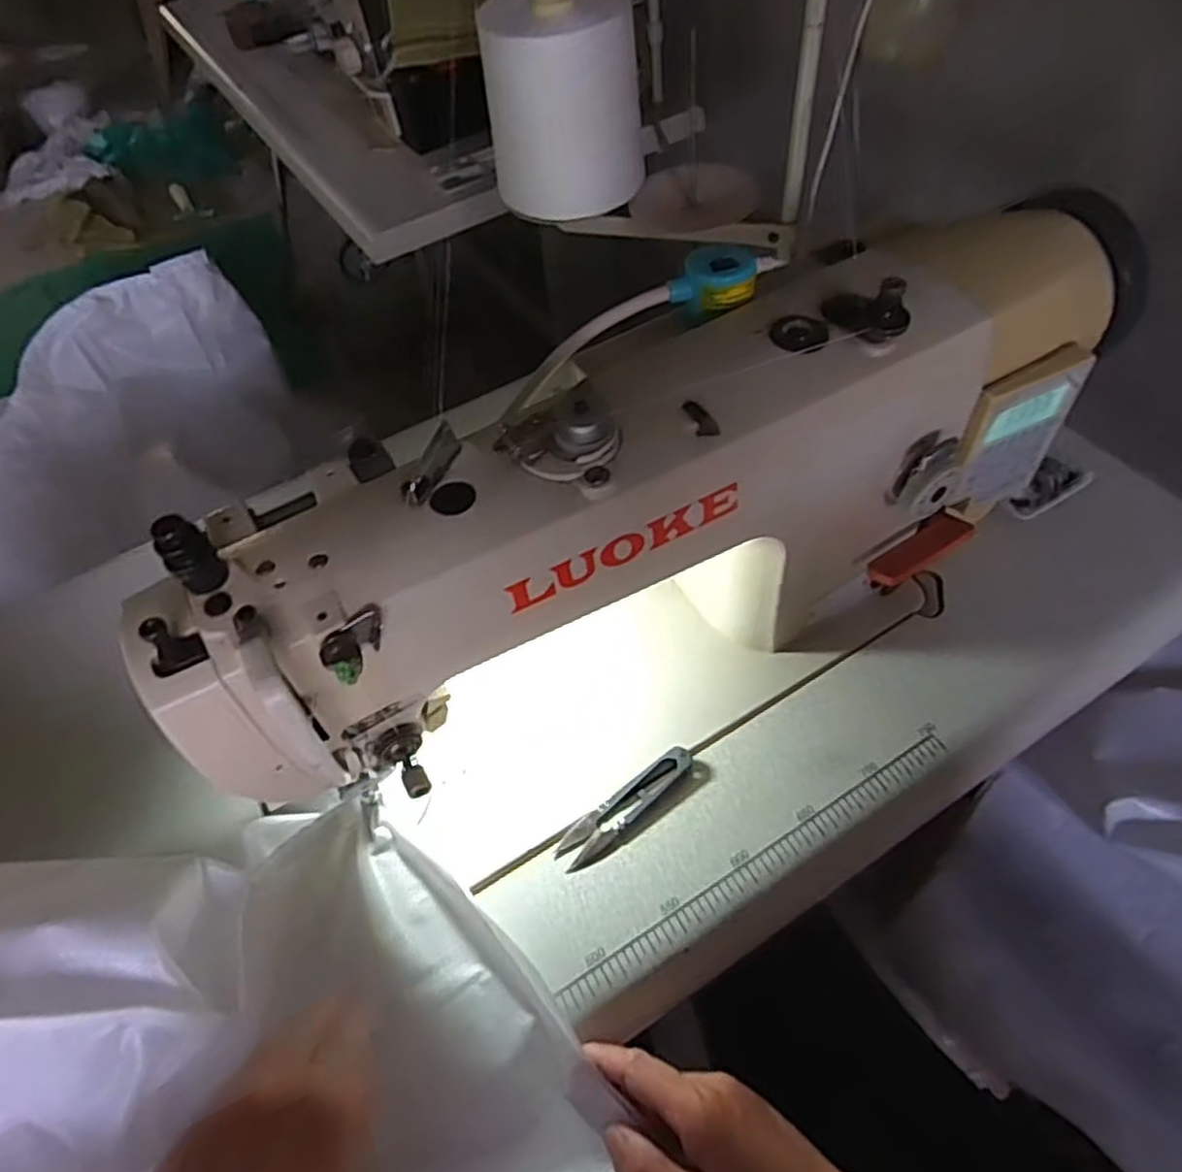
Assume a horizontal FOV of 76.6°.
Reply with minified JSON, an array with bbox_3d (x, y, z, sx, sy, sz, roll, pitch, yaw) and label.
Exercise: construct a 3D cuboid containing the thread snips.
[{"bbox_3d":[0.023,0.138,0.469,0.102,0.008,0.026,-35,58,-19],"label":"thread snips"}]

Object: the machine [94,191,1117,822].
[{"bbox_3d":[0.066,-0.054,0.464,0.549,0.237,0.160,-26,55,-13],"label":"machine"}]

